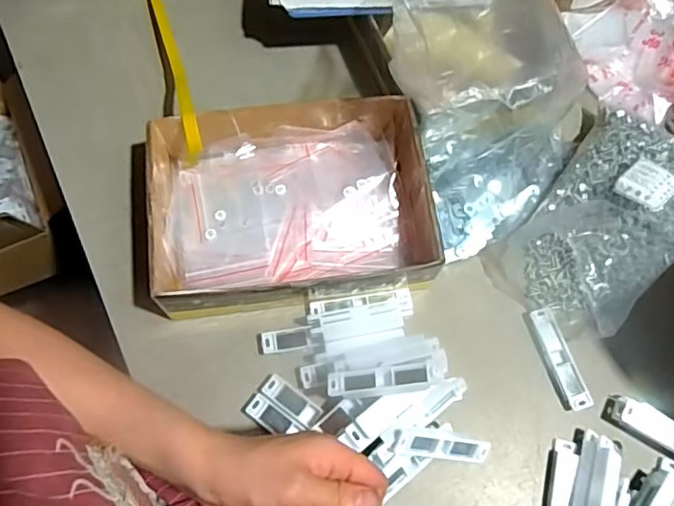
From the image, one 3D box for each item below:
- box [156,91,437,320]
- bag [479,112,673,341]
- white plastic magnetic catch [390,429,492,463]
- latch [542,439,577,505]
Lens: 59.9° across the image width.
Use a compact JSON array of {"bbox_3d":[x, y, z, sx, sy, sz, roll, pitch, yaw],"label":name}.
[{"bbox_3d":[-0.044,-0.046,0.557,0.253,0.069,0.186,-8,69,-4],"label":"box"},{"bbox_3d":[0.264,-0.033,0.555,0.140,0.085,0.220,42,74,14],"label":"bag"},{"bbox_3d":[0.087,0.165,0.496,0.092,0.021,0.018,15,67,-24],"label":"white plastic magnetic catch"},{"bbox_3d":[0.189,0.207,0.496,0.023,0.012,0.094,13,69,4],"label":"latch"}]

